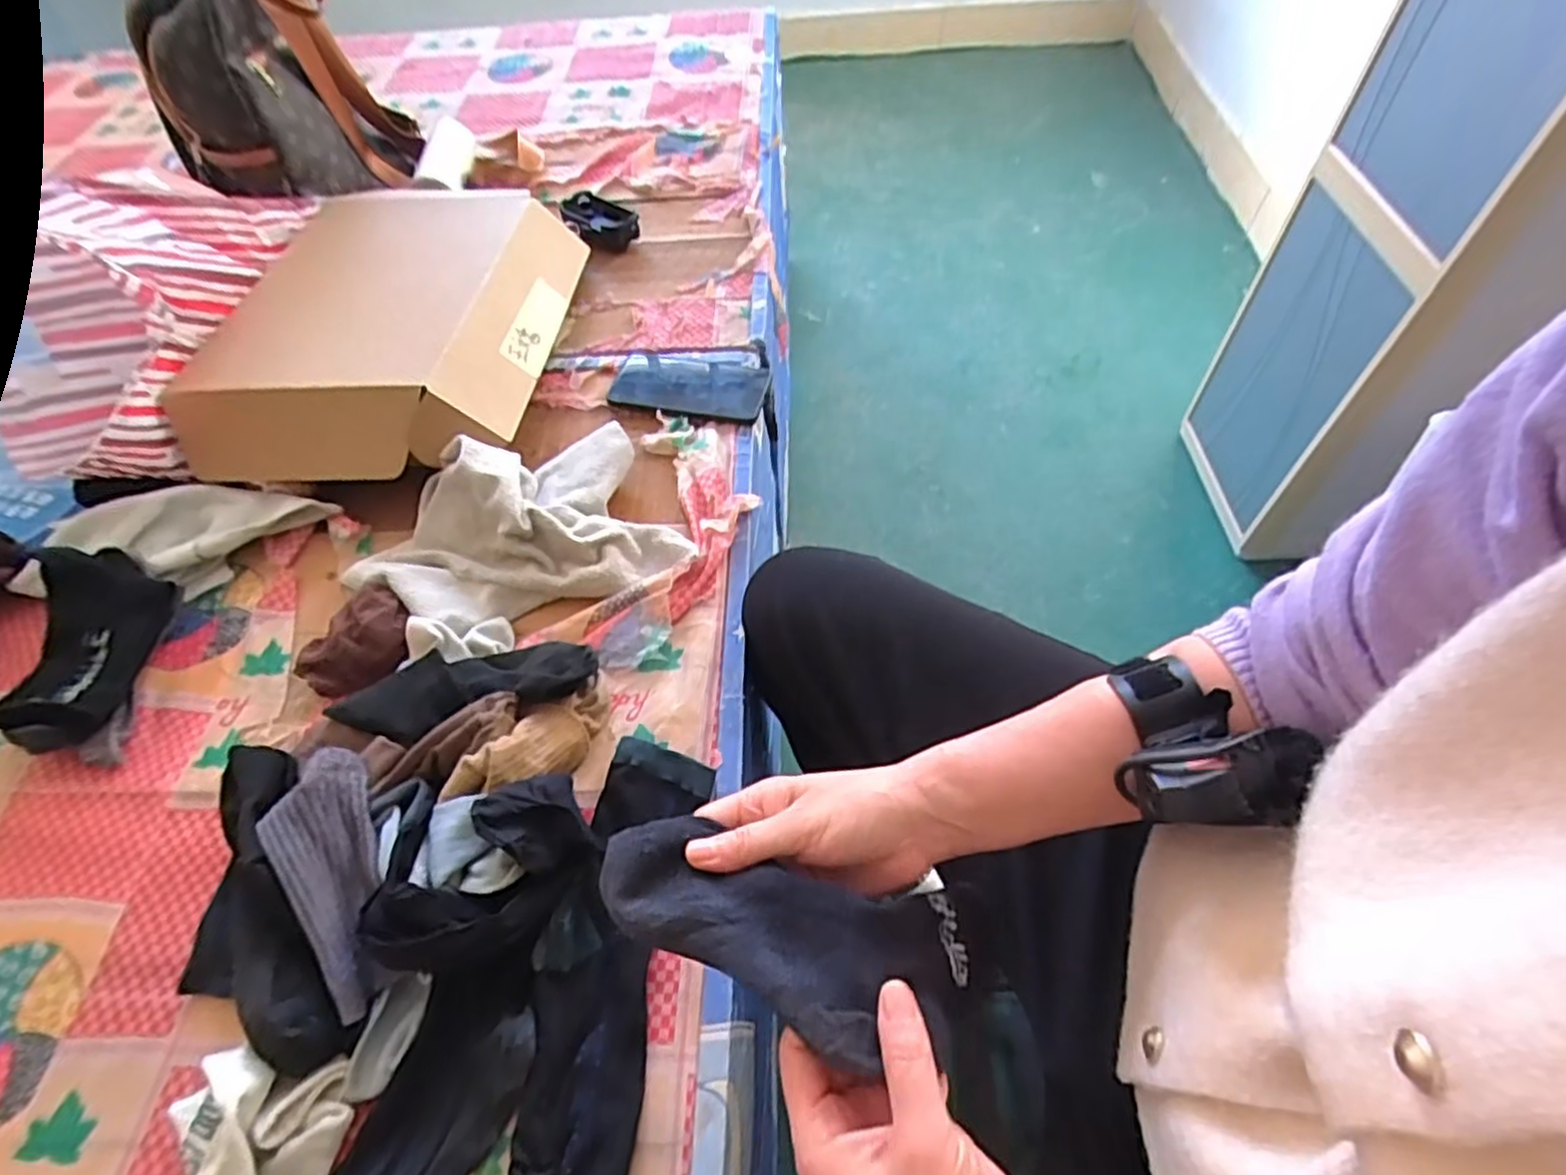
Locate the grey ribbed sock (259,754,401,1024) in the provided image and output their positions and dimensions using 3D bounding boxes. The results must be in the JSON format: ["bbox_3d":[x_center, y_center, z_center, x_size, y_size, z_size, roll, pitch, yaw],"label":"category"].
[{"bbox_3d":[-0.286,0.181,0.459,0.057,0.041,0.166,-22,57,-11],"label":"grey ribbed sock"}]

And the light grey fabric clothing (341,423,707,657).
[{"bbox_3d":[-0.234,-0.045,0.625,0.266,0.066,0.187,-23,57,-12],"label":"light grey fabric clothing"}]

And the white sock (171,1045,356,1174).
[{"bbox_3d":[-0.299,0.302,0.412,0.097,0.049,0.078,11,57,11],"label":"white sock"}]

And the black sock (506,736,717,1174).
[{"bbox_3d":[-0.110,0.238,0.453,0.079,0.028,0.288,6,56,8],"label":"black sock"}]

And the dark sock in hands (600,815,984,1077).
[{"bbox_3d":[0.006,0.163,0.345,0.191,0.049,0.083,16,59,1],"label":"dark sock in hands"}]

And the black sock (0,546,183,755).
[{"bbox_3d":[-0.551,0.047,0.586,0.098,0.061,0.163,-8,55,-2],"label":"black sock"}]

